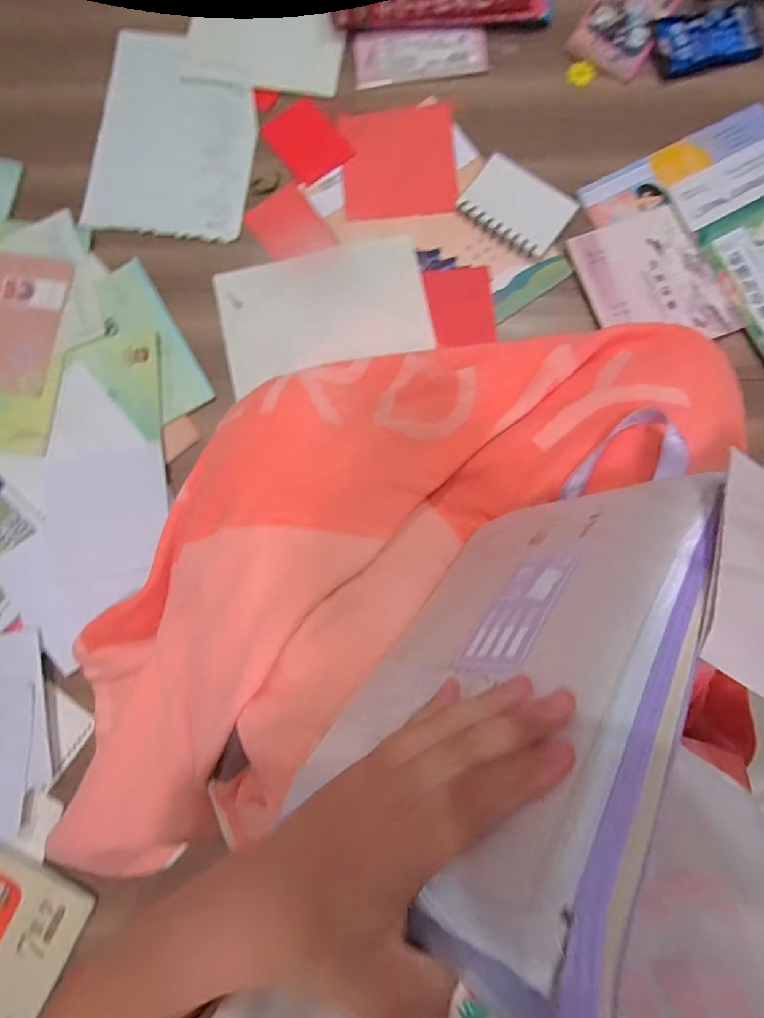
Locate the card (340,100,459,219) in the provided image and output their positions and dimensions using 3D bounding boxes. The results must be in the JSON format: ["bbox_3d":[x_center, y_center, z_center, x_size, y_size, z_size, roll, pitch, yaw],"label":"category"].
[{"bbox_3d":[0.022,-0.446,0.612,0.142,0.008,0.151,-4,83,3],"label":"card"}]

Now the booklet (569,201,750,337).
[{"bbox_3d":[0.330,-0.277,0.584,0.153,0.008,0.179,-22,84,-1],"label":"booklet"}]

